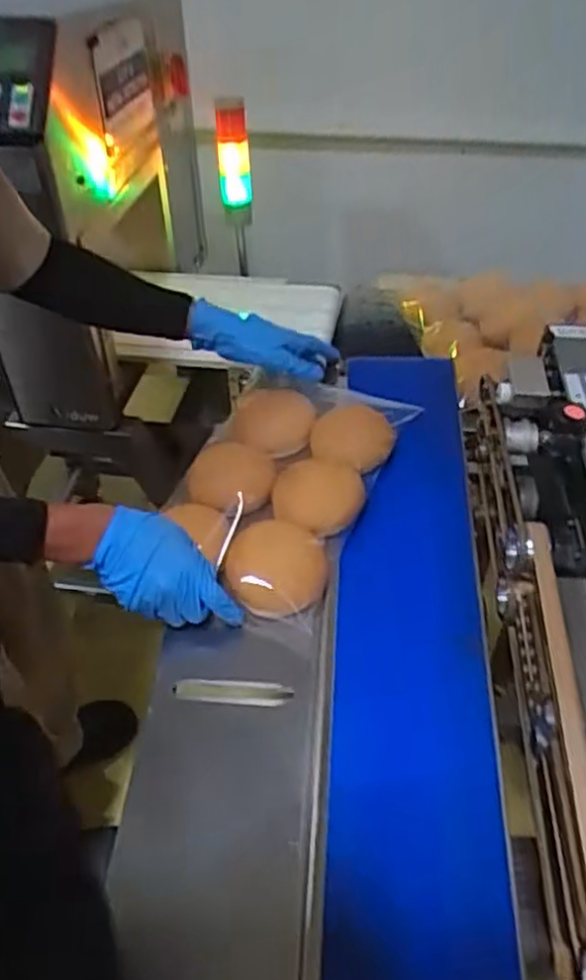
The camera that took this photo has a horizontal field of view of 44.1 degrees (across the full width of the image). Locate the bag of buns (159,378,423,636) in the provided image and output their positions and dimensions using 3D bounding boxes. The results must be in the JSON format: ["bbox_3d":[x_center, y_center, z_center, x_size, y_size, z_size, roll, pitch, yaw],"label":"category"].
[{"bbox_3d":[-0.015,0.004,0.801,0.197,0.096,0.304,15,48,16],"label":"bag of buns"}]

